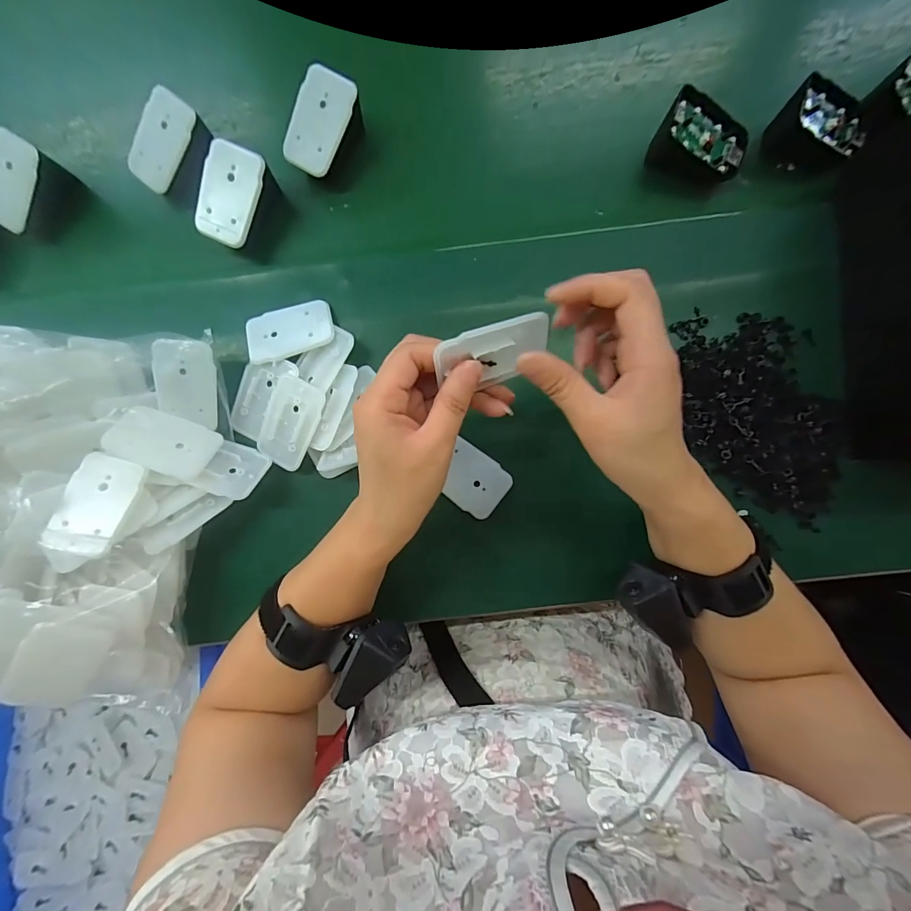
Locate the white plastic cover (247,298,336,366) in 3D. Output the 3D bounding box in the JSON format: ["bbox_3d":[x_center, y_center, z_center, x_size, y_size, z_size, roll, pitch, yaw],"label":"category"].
[{"bbox_3d":[-0.131,-0.099,0.325,0.068,0.007,0.041,-18,87,1],"label":"white plastic cover"}]

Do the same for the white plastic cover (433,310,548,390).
[{"bbox_3d":[0.023,-0.058,0.236,0.067,0.037,0.007,-19,46,-10],"label":"white plastic cover"}]

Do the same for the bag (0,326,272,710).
[{"bbox_3d":[-0.334,0.025,0.274,0.349,0.105,0.265,11,88,2],"label":"bag"}]

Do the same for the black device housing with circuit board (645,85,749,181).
[{"bbox_3d":[0.193,-0.245,0.326,0.067,0.048,0.038,26,88,3],"label":"black device housing with circuit board"}]

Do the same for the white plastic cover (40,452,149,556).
[{"bbox_3d":[-0.247,0.032,0.281,0.043,0.010,0.067,18,71,-11],"label":"white plastic cover"}]

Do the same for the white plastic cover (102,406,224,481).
[{"bbox_3d":[-0.213,-0.010,0.299,0.067,0.006,0.041,23,71,-13],"label":"white plastic cover"}]

